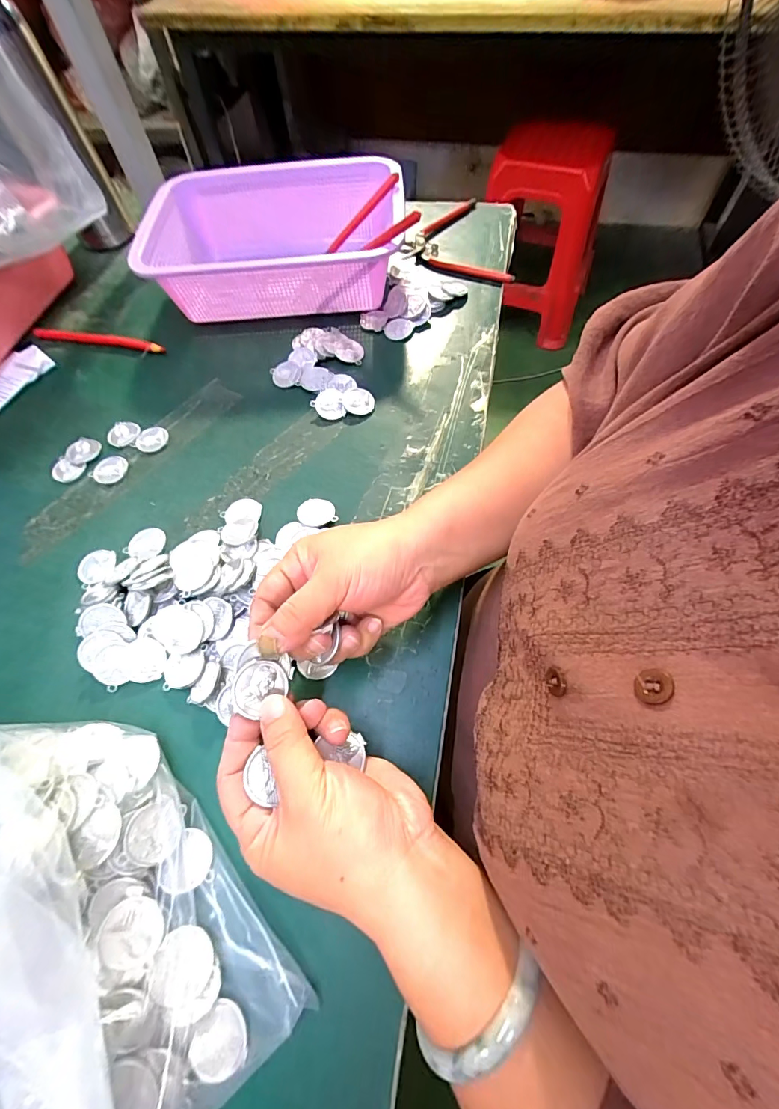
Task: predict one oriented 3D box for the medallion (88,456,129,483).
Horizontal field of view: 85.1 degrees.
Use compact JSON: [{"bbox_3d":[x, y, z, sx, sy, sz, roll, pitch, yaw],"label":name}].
[{"bbox_3d":[-0.252,-0.077,0.381,0.031,0.004,0.028,20,66,13],"label":"medallion"}]

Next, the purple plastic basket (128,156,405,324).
[{"bbox_3d":[-0.115,-0.330,0.456,0.252,0.078,0.183,-1,63,3],"label":"purple plastic basket"}]

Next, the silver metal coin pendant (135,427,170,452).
[{"bbox_3d":[-0.221,-0.107,0.395,0.027,0.005,0.026,-8,63,0],"label":"silver metal coin pendant"}]

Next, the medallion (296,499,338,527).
[{"bbox_3d":[-0.059,-0.034,0.343,0.030,0.005,0.028,-12,63,-3],"label":"medallion"}]

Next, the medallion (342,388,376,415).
[{"bbox_3d":[-0.029,-0.144,0.397,0.029,0.006,0.029,-7,63,0],"label":"medallion"}]

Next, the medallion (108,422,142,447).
[{"bbox_3d":[-0.252,-0.115,0.402,0.028,0.004,0.028,-1,63,3],"label":"medallion"}]

